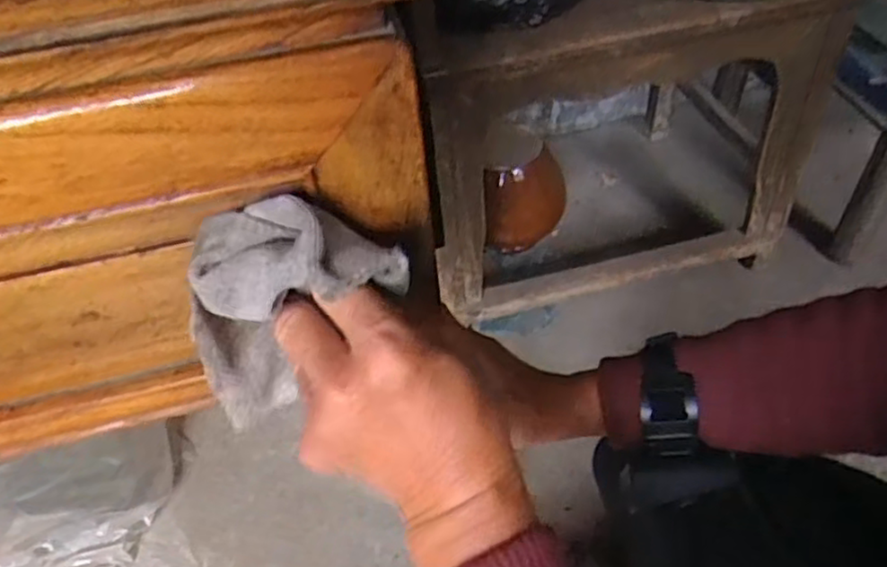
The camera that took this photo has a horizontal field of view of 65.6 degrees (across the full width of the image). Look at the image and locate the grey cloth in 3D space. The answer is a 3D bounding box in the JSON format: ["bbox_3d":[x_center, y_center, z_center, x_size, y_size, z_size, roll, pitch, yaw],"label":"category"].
[{"bbox_3d":[-0.084,0.019,0.336,0.086,0.150,0.049,22,45,-14],"label":"grey cloth"}]

